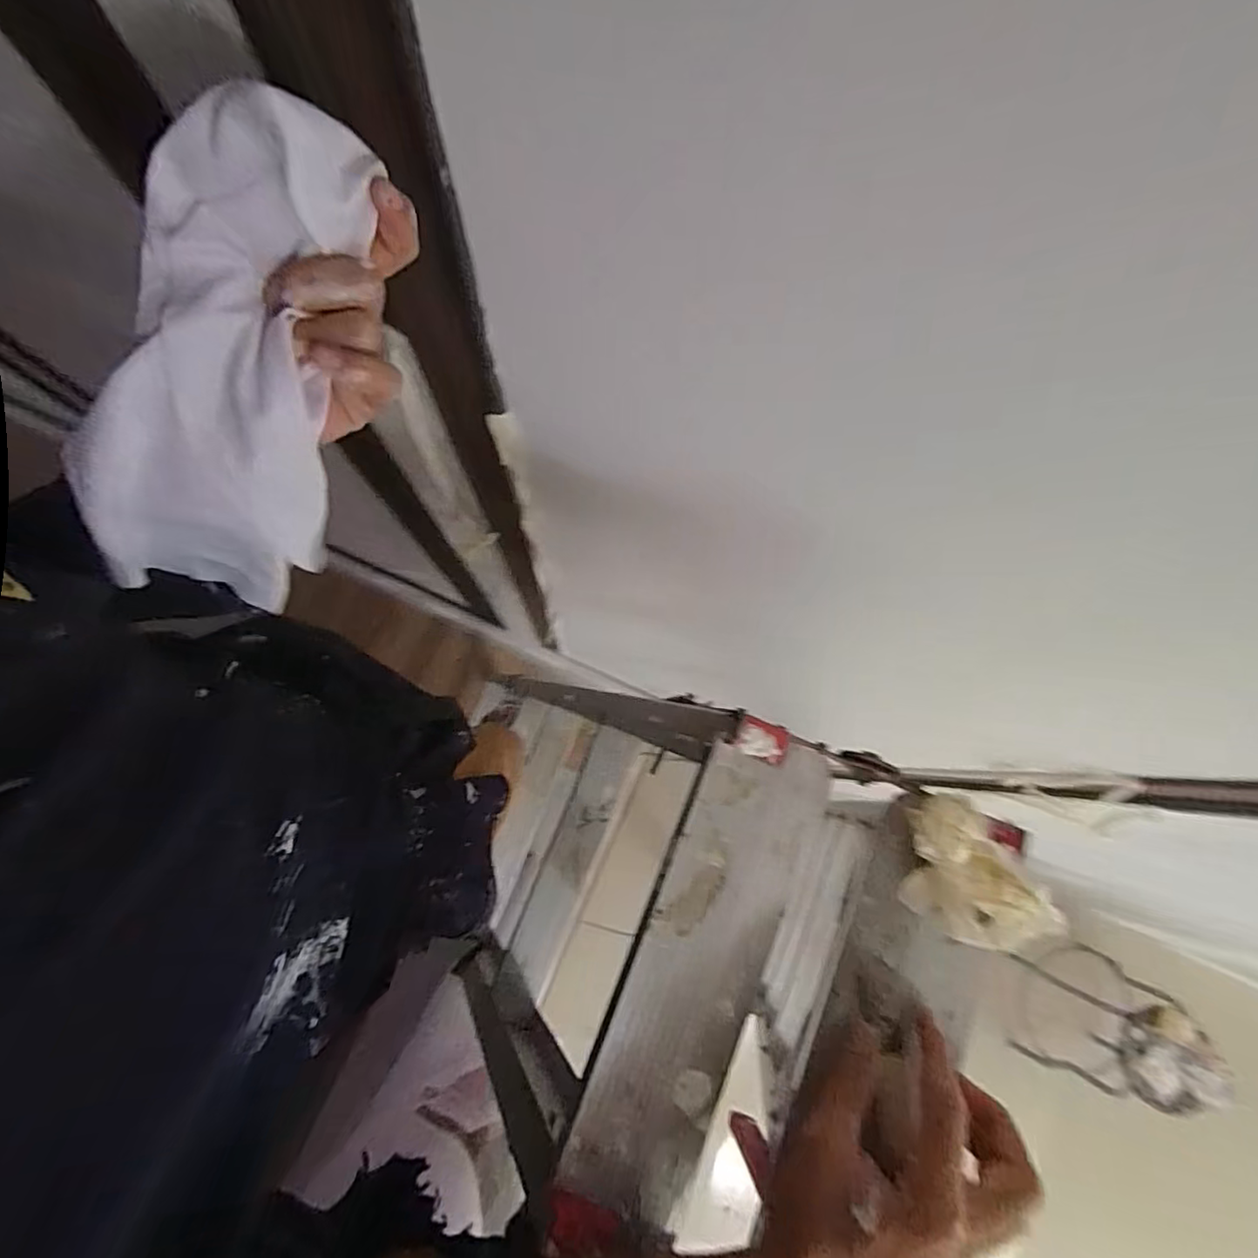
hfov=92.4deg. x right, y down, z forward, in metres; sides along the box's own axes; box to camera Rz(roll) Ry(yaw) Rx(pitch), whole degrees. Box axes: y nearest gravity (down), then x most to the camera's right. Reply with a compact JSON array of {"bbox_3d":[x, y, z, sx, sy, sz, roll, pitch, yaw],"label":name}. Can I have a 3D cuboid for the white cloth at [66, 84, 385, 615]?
[{"bbox_3d":[-0.189,-0.107,0.285,0.068,0.081,0.245,34,118,5],"label":"white cloth"}]

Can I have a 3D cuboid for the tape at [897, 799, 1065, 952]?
[{"bbox_3d":[0.191,0.146,0.342,0.061,0.032,0.089,-35,81,-8],"label":"tape"}]

